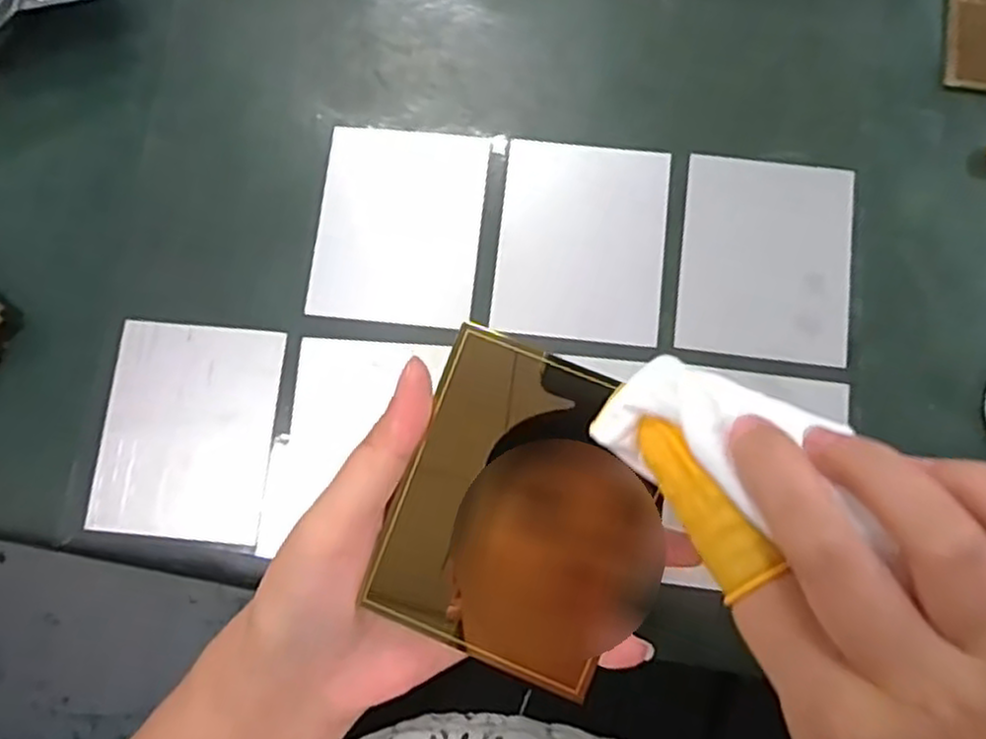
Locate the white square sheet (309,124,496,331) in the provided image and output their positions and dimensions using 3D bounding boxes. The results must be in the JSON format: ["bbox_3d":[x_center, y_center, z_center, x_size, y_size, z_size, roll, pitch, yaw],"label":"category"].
[{"bbox_3d":[-0.046,-0.071,0.370,0.079,0.005,0.096,7,80,2],"label":"white square sheet"}]

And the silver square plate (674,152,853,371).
[{"bbox_3d":[0.131,-0.054,0.361,0.078,0.006,0.098,7,80,2],"label":"silver square plate"}]

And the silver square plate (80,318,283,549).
[{"bbox_3d":[-0.143,0.028,0.353,0.079,0.004,0.099,6,80,1],"label":"silver square plate"}]

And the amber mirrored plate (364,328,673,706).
[{"bbox_3d":[0.014,0.047,0.244,0.084,0.009,0.098,20,88,2],"label":"amber mirrored plate"}]

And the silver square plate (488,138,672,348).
[{"bbox_3d":[0.043,-0.063,0.365,0.079,0.004,0.097,7,80,2],"label":"silver square plate"}]

